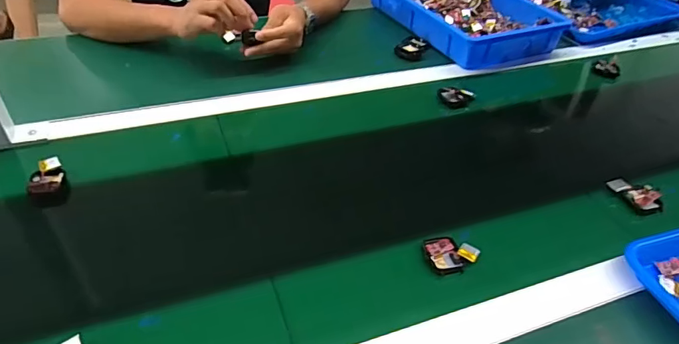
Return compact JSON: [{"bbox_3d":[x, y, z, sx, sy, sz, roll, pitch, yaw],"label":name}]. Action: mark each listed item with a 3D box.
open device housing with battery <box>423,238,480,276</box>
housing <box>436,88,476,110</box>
[{"bbox_3d":[0.121,0.089,0.502,0.054,0.012,0.043,-4,40,-11],"label":"open device housing with battery"},{"bbox_3d":[0.189,-0.123,0.761,0.055,0.019,0.046,16,41,13],"label":"housing"}]

